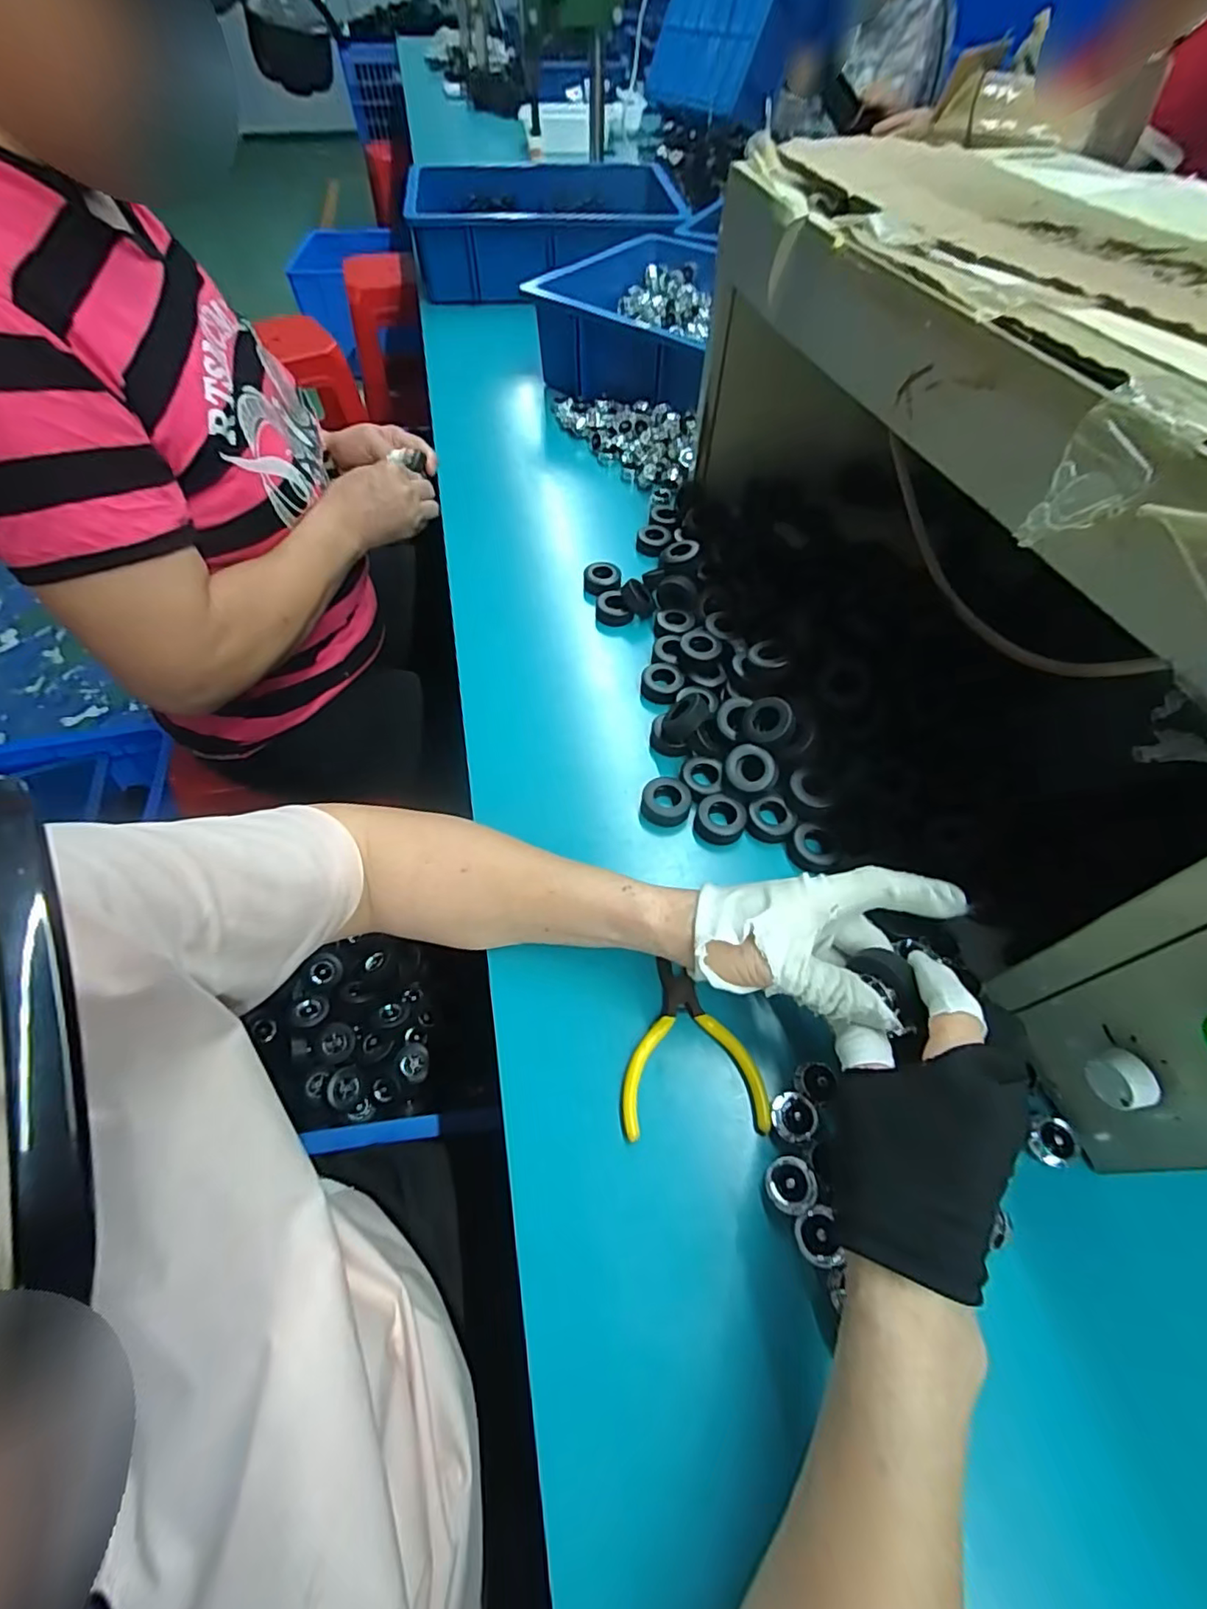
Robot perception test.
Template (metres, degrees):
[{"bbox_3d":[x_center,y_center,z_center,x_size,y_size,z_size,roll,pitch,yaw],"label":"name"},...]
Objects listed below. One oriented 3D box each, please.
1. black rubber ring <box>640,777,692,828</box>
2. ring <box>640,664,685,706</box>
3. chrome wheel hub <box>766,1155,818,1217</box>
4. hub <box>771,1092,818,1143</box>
[{"bbox_3d":[0.047,-0.002,0.441,0.036,0.017,0.033,0,58,0],"label":"black rubber ring"},{"bbox_3d":[0.051,-0.105,0.512,0.035,0.014,0.038,13,59,9],"label":"ring"},{"bbox_3d":[0.098,0.197,0.303,0.024,0.011,0.025,0,58,0],"label":"chrome wheel hub"},{"bbox_3d":[0.105,0.171,0.321,0.023,0.007,0.023,9,58,6],"label":"hub"}]

